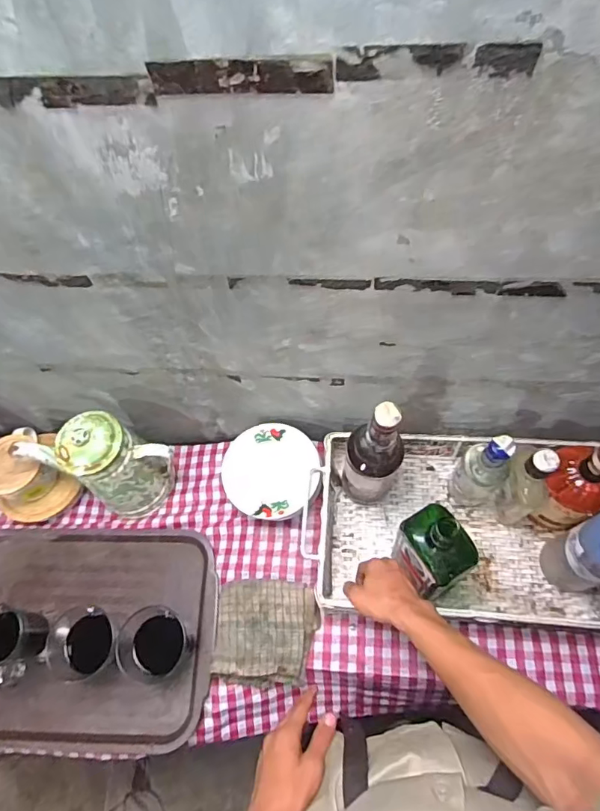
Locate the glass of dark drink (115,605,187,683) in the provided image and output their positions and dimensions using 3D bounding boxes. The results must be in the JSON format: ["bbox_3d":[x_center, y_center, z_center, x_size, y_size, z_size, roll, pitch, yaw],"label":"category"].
[{"bbox_3d":[-0.203,0.337,0.695,0.090,0.089,0.092,-14,64,-3],"label":"glass of dark drink"}]

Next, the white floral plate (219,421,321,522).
[{"bbox_3d":[-0.044,0.100,0.752,0.145,0.015,0.150,-2,64,3],"label":"white floral plate"}]

